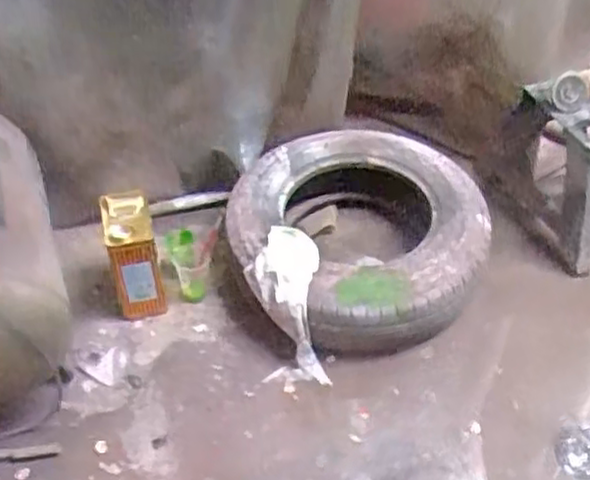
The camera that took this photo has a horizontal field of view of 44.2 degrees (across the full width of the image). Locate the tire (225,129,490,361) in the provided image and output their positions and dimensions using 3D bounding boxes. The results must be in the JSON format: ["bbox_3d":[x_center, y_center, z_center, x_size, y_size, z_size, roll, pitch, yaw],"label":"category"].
[{"bbox_3d":[0.143,-0.012,1.758,0.597,0.185,0.610,-1,45,-1],"label":"tire"}]

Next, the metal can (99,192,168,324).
[{"bbox_3d":[-0.363,0.038,1.640,0.108,0.250,0.152,-11,47,-11],"label":"metal can"}]

